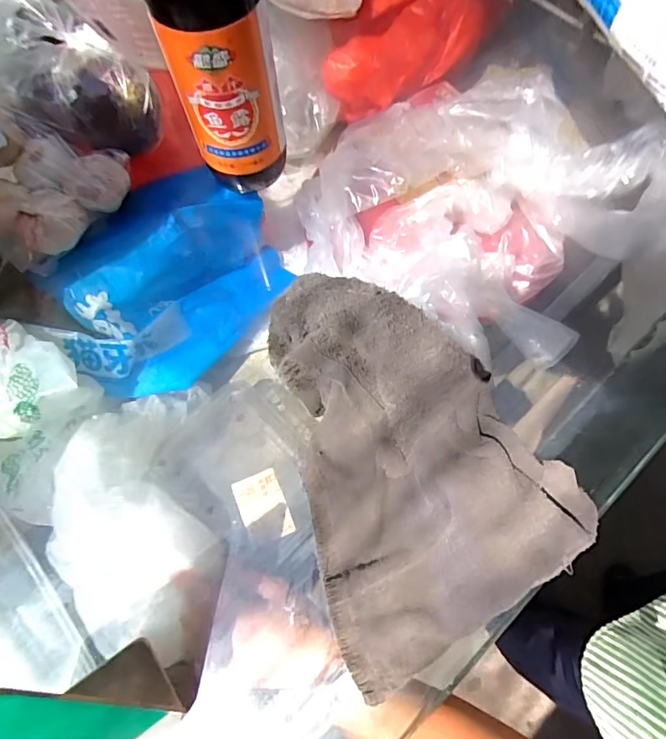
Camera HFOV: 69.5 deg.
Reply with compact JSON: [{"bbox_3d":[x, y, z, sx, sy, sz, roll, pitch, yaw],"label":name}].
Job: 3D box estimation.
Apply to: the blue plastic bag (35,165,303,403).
[{"bbox_3d":[-0.159,-0.081,0.493,0.136,0.125,0.234,37,75,13],"label":"blue plastic bag"}]

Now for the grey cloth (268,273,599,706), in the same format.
[{"bbox_3d":[0.061,0.044,0.335,0.184,0.047,0.273,-17,71,-5],"label":"grey cloth"}]

